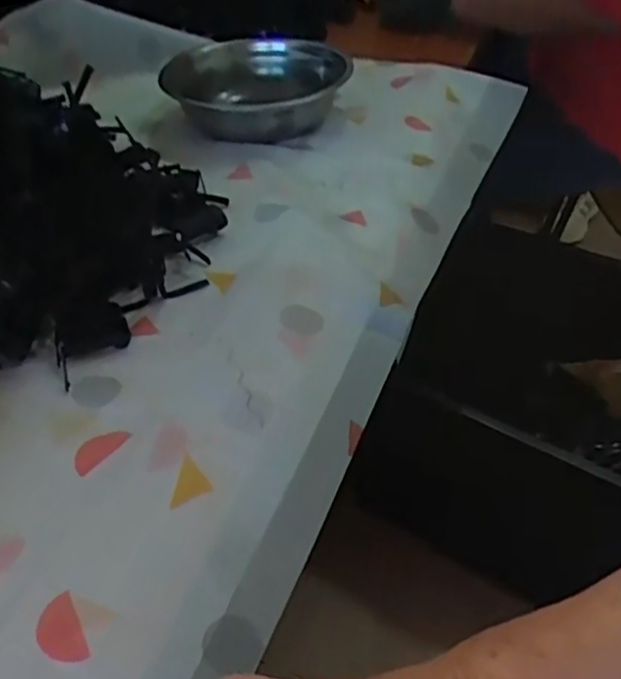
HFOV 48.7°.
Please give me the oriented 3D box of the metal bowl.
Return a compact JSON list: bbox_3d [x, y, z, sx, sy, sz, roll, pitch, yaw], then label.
[{"bbox_3d":[-0.057,-0.283,0.773,0.192,0.055,0.190,7,42,7],"label":"metal bowl"}]

